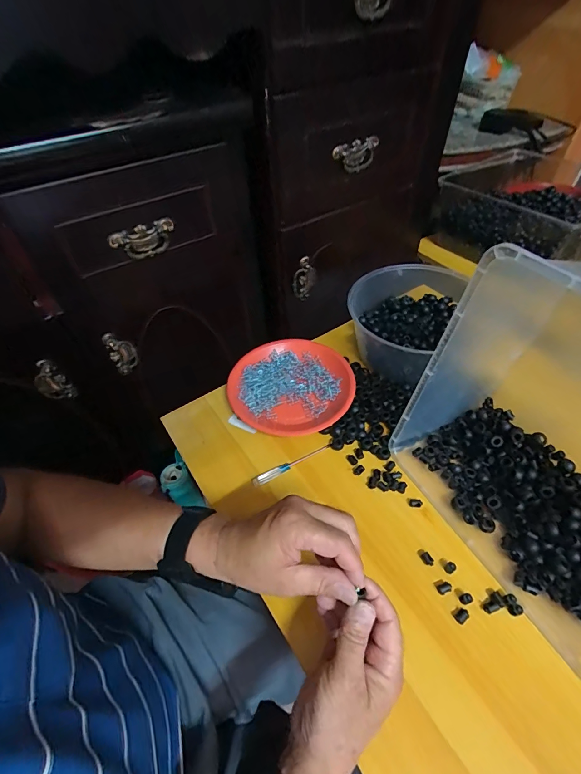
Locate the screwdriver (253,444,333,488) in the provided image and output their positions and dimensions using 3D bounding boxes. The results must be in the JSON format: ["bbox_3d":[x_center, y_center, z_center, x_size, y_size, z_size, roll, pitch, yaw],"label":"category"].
[{"bbox_3d":[0.004,0.107,0.499,0.120,0.008,0.013,-22,52,-16],"label":"screwdriver"}]

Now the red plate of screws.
[{"bbox_3d":[0.002,-0.005,0.583,0.192,0.027,0.183,-1,49,1],"label":"red plate of screws"}]

